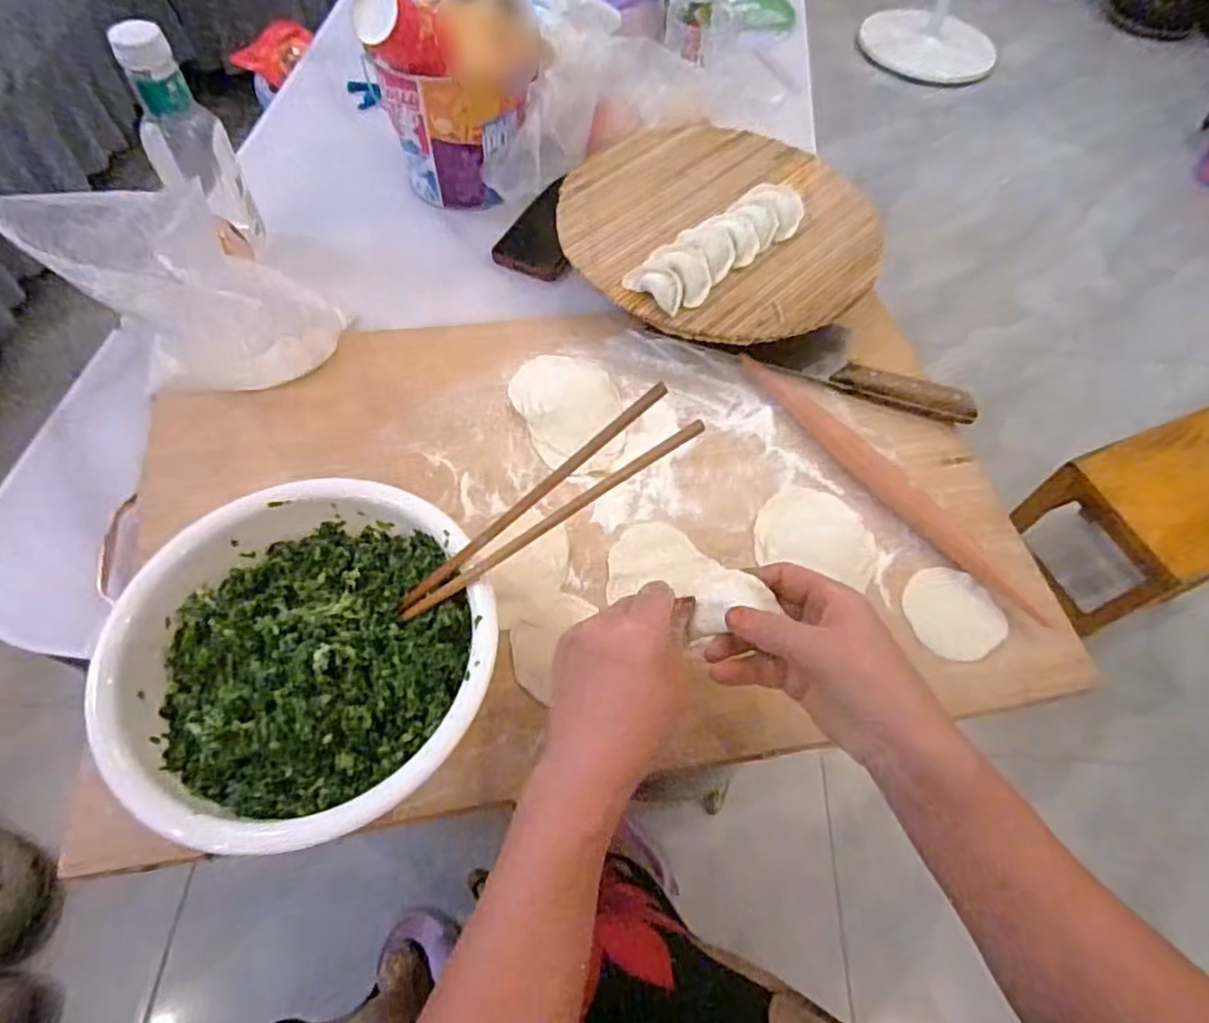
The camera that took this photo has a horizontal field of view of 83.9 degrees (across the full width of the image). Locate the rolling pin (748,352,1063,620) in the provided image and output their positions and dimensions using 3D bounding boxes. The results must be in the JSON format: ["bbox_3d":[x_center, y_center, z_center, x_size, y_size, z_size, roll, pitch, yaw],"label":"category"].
[{"bbox_3d":[0.222,-0.029,0.550,0.020,0.019,0.305,-30,65,-19],"label":"rolling pin"}]

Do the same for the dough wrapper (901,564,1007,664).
[{"bbox_3d":[0.260,0.075,0.503,0.063,0.008,0.071,-24,63,-17],"label":"dough wrapper"}]

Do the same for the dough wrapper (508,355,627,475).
[{"bbox_3d":[-0.031,-0.090,0.575,0.081,0.019,0.133,-23,63,-16],"label":"dough wrapper"}]

